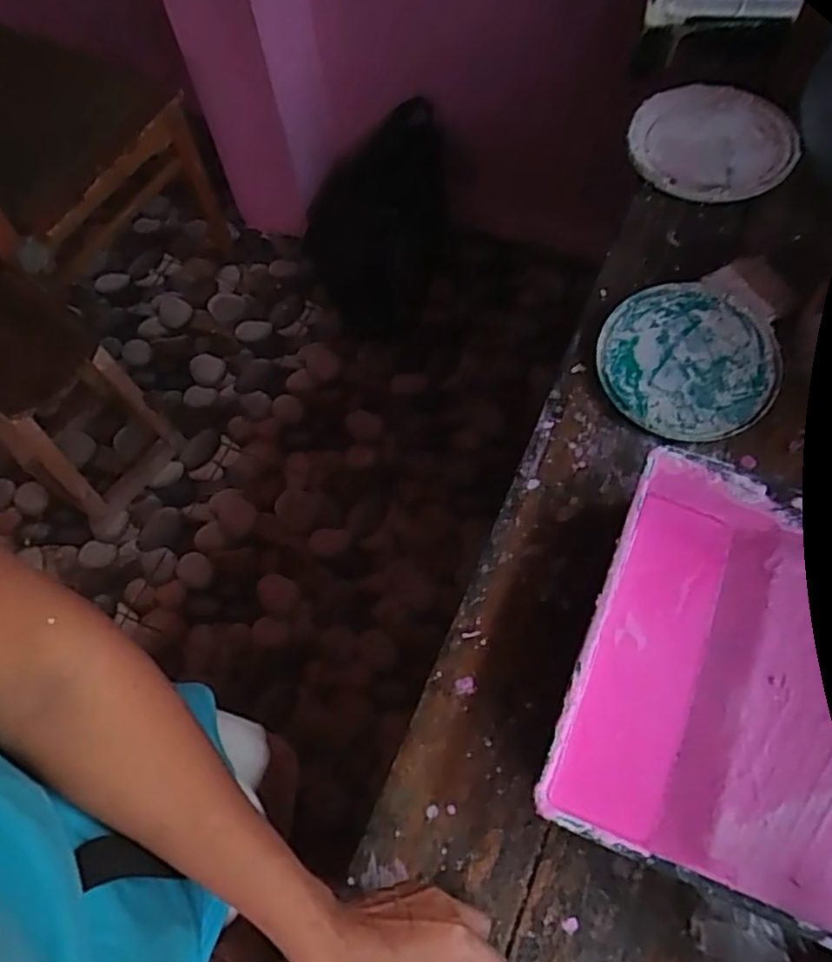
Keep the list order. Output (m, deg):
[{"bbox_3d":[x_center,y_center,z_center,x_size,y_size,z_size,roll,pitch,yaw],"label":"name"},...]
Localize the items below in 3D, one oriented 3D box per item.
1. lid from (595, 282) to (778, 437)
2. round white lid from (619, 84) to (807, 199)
[{"bbox_3d":[0.251,-0.111,0.620,0.156,0.023,0.153,-2,64,3],"label":"lid"},{"bbox_3d":[0.330,-0.378,0.751,0.176,0.017,0.176,-2,64,3],"label":"round white lid"}]

